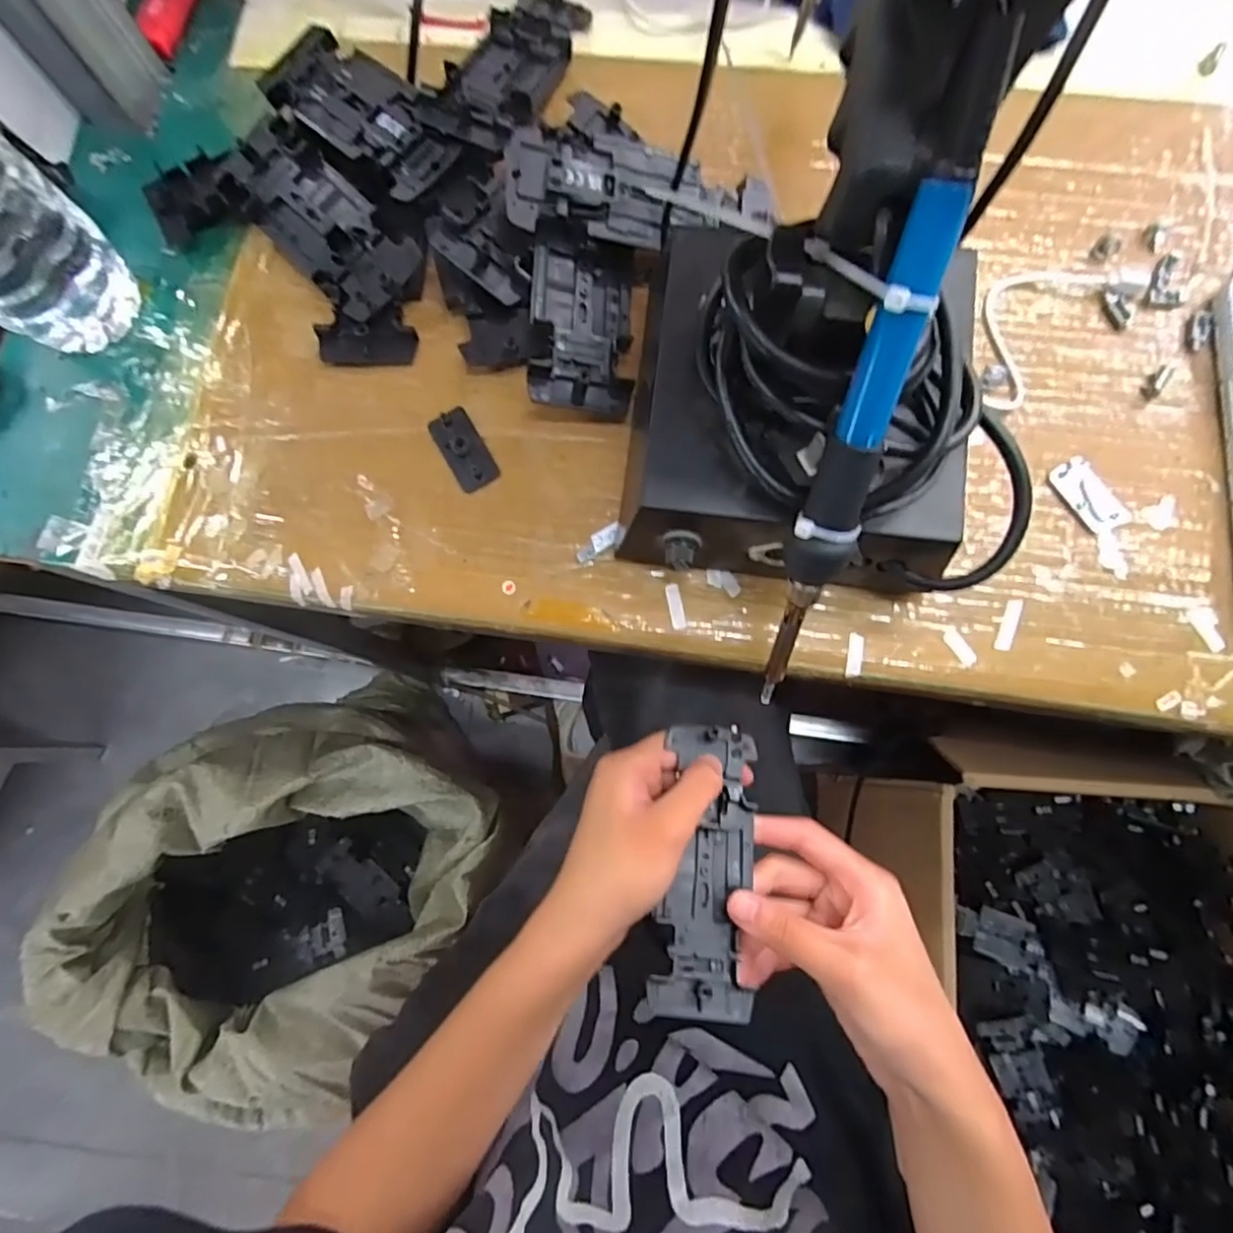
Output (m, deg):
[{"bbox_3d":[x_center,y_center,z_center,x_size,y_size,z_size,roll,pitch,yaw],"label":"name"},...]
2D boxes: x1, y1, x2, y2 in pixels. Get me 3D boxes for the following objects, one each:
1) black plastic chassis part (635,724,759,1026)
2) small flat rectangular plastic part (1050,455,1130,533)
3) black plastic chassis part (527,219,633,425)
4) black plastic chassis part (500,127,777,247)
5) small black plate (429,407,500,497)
[{"bbox_3d":[0.043,0.118,0.296,0.046,0.009,0.128,9,67,3],"label":"black plastic chassis part"},{"bbox_3d":[0.212,-0.054,0.280,0.019,0.004,0.036,-31,79,-5],"label":"small flat rectangular plastic part"},{"bbox_3d":[-0.016,-0.139,0.295,0.046,0.023,0.089,0,79,2],"label":"black plastic chassis part"},{"bbox_3d":[0.012,-0.197,0.292,0.125,0.011,0.046,5,87,-10],"label":"black plastic chassis part"},{"bbox_3d":[-0.072,-0.080,0.294,0.020,0.006,0.039,-30,79,-5],"label":"small black plate"}]

